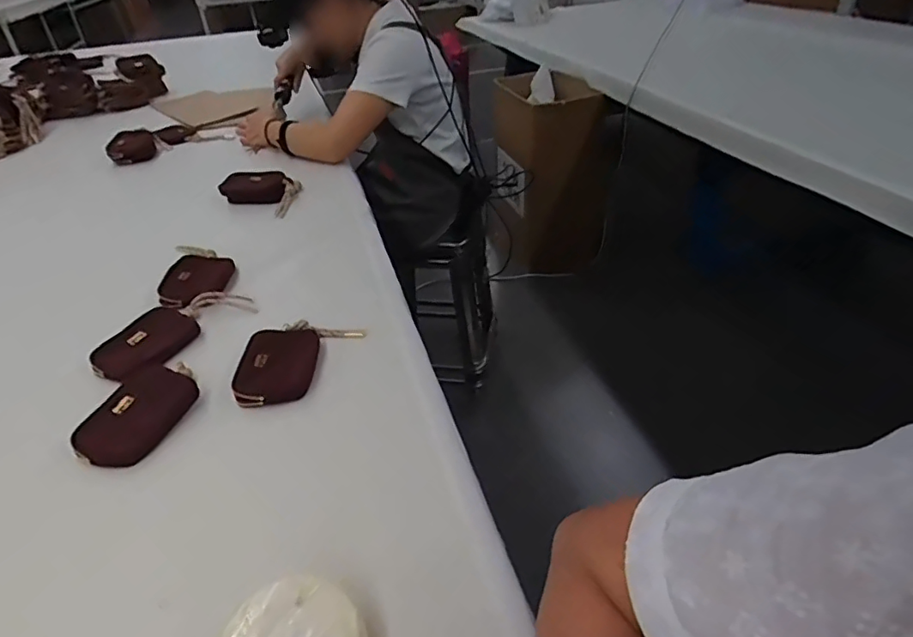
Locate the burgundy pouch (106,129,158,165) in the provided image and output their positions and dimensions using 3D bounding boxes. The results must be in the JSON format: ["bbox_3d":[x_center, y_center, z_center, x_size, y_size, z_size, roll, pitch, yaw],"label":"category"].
[{"bbox_3d":[-0.728,-0.382,1.229,0.102,0.059,0.064,-25,41,-27],"label":"burgundy pouch"}]

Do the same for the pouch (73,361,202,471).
[{"bbox_3d":[-0.332,0.100,0.570,0.066,0.033,0.118,13,39,22],"label":"pouch"}]

